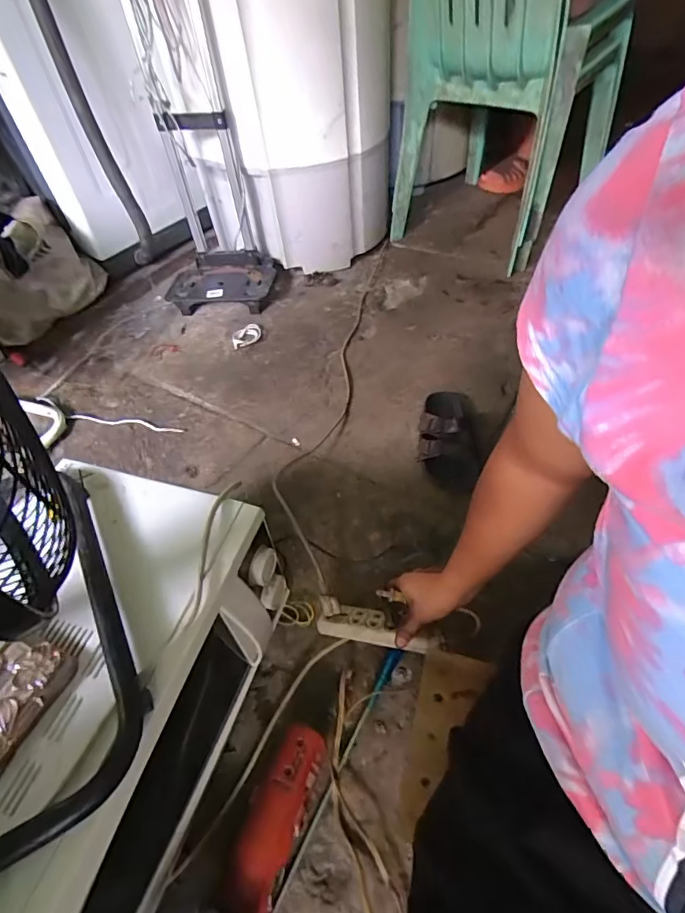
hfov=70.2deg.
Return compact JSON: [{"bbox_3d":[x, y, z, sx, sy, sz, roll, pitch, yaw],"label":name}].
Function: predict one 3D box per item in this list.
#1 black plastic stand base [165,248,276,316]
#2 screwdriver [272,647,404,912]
[{"bbox_3d":[-0.320,-0.467,1.311,0.274,0.091,0.173,-3,49,4],"label":"black plastic stand base"},{"bbox_3d":[-0.002,0.388,0.602,0.018,0.026,0.335,21,53,21],"label":"screwdriver"}]

